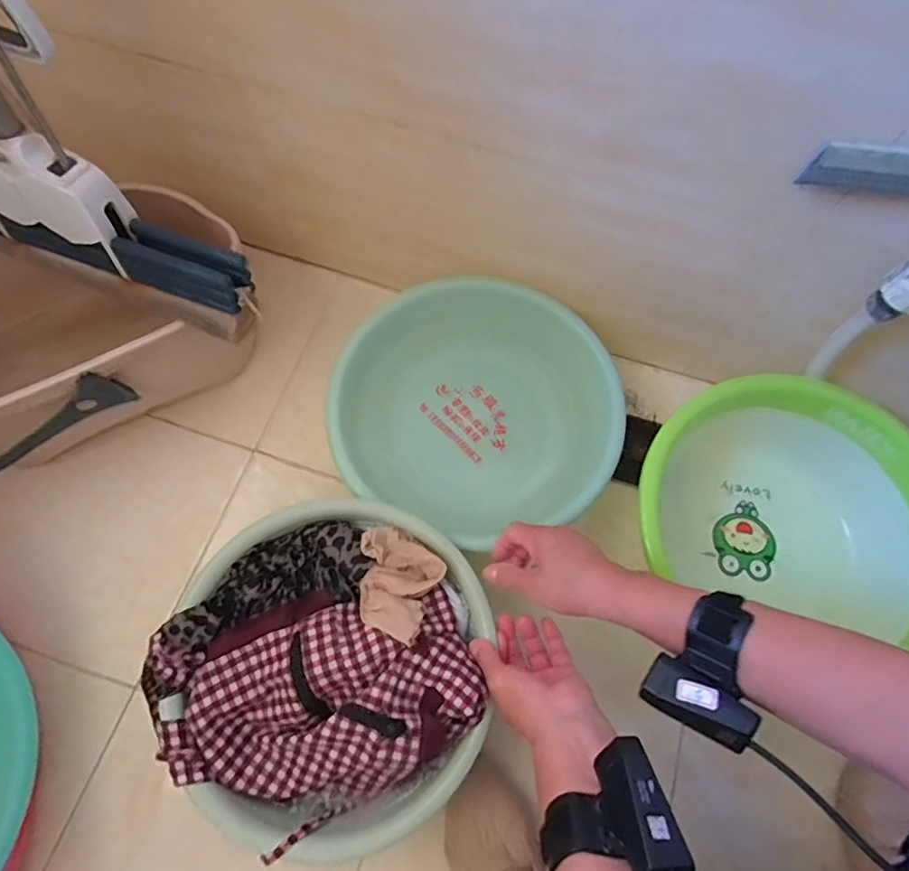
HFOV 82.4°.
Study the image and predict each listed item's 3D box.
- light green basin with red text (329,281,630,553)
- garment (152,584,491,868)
[{"bbox_3d":[0.019,-0.032,0.655,0.330,0.105,0.314,1,70,-2],"label":"light green basin with red text"},{"bbox_3d":[-0.118,0.235,0.473,0.276,0.070,0.192,-21,73,-11],"label":"garment"}]

